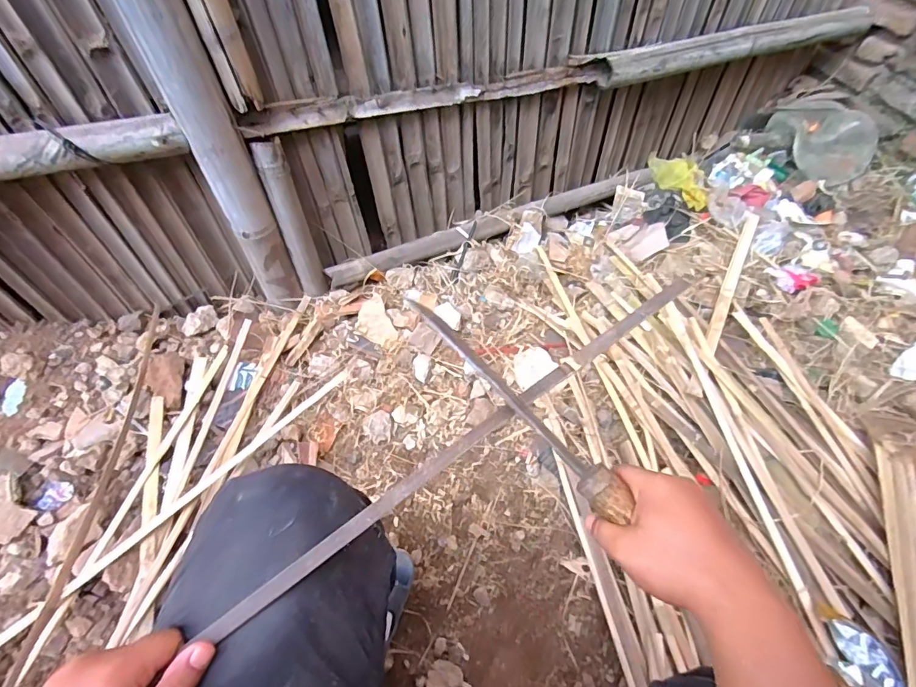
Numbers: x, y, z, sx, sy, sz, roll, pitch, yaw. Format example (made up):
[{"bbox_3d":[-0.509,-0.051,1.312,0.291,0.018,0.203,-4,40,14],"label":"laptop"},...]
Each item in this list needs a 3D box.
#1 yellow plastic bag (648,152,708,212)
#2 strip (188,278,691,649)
[{"bbox_3d":[0.546,-0.403,1.188,0.111,0.029,0.173,1,56,1],"label":"yellow plastic bag"},{"bbox_3d":[0.026,0.074,0.412,0.499,0.011,0.017,-33,63,-18],"label":"strip"}]

